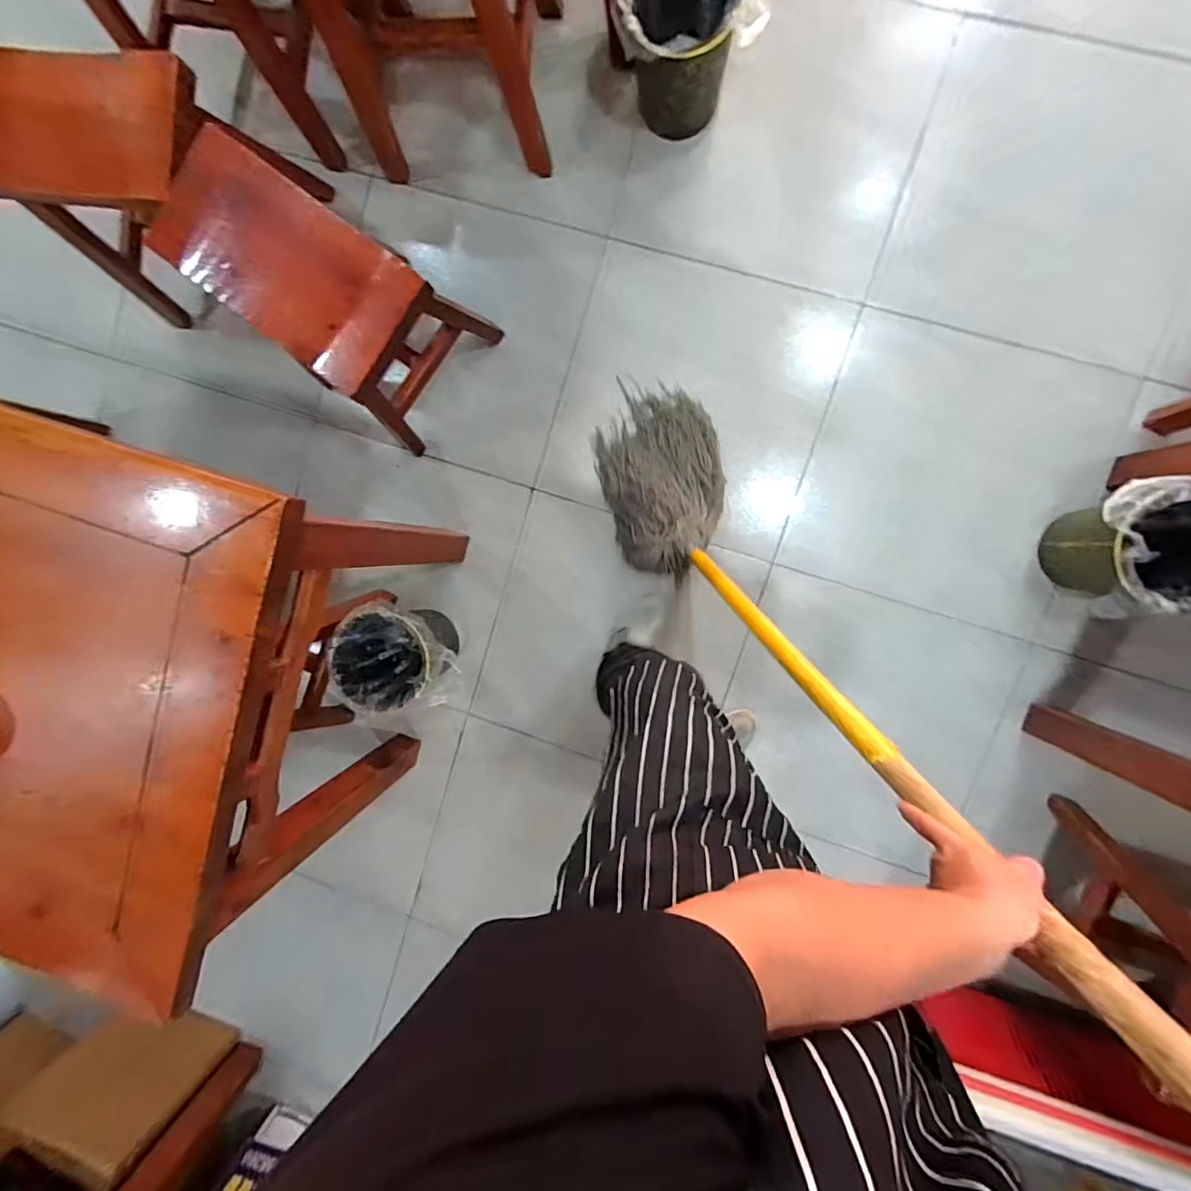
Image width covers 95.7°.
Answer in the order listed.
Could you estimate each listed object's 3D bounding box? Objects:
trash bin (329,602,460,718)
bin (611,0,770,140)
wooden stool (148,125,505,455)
[{"bbox_3d":[-0.440,0.135,1.239,0.233,0.234,0.230,1,95,7],"label":"trash bin"},{"bbox_3d":[0.174,-1.104,1.073,0.241,0.213,0.217,-25,92,8],"label":"bin"},{"bbox_3d":[-0.511,-0.571,1.076,0.405,0.414,0.325,34,98,3],"label":"wooden stool"}]

